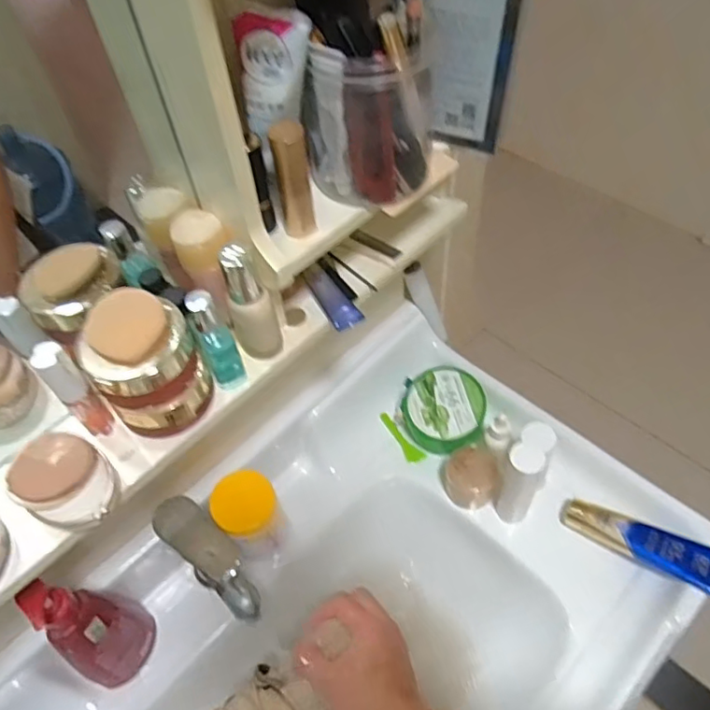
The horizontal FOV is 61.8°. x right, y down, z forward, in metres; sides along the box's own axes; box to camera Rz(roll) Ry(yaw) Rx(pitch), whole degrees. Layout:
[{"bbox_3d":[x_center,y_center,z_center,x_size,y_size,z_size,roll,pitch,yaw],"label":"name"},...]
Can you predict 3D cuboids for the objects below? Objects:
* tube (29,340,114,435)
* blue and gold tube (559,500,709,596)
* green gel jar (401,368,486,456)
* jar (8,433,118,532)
[{"bbox_3d":[-0.201,0.027,0.428,0.021,0.096,0.018,-39,59,-22],"label":"tube"},{"bbox_3d":[0.316,0.203,0.650,0.168,0.032,0.052,26,59,22],"label":"blue and gold tube"},{"bbox_3d":[0.112,0.072,0.758,0.095,0.067,0.091,-2,53,3],"label":"green gel jar"},{"bbox_3d":[-0.200,0.088,0.412,0.060,0.041,0.057,-2,53,3],"label":"jar"}]

